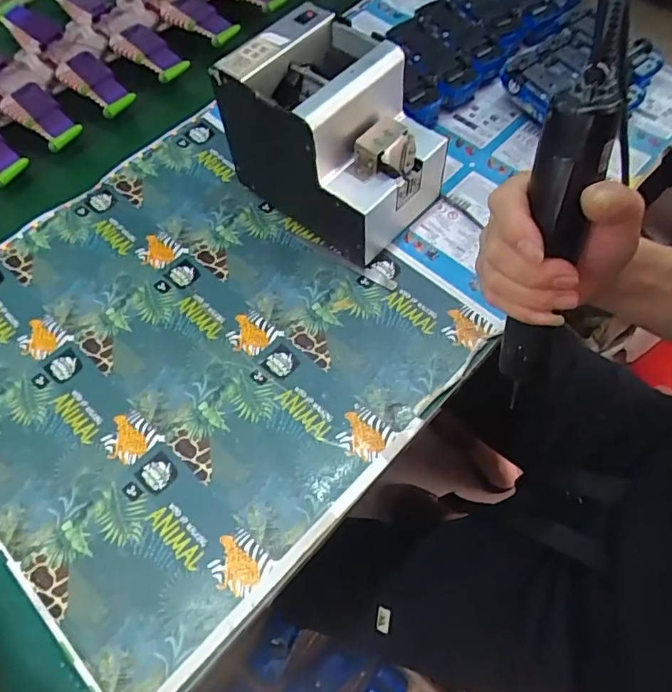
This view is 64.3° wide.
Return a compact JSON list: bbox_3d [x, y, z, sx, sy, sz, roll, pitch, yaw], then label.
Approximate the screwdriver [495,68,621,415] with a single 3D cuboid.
[{"bbox_3d":[0.130,-0.054,0.332,0.030,0.209,0.028,-6,43,-2],"label":"screwdriver"}]

